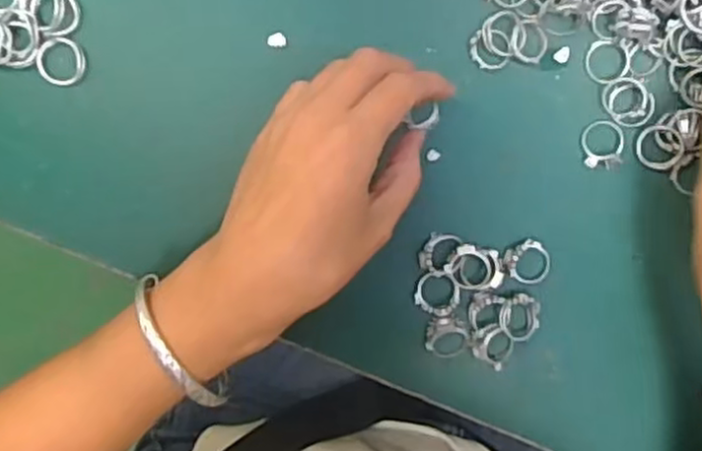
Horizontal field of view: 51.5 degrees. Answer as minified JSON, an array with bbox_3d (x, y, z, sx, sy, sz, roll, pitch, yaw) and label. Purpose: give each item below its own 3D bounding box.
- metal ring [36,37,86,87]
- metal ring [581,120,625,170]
[{"bbox_3d":[-0.140,-0.079,0.351,0.022,0.004,0.022,0,97,-1],"label":"metal ring"},{"bbox_3d":[0.125,-0.039,0.358,0.020,0.008,0.024,2,97,-1],"label":"metal ring"}]

